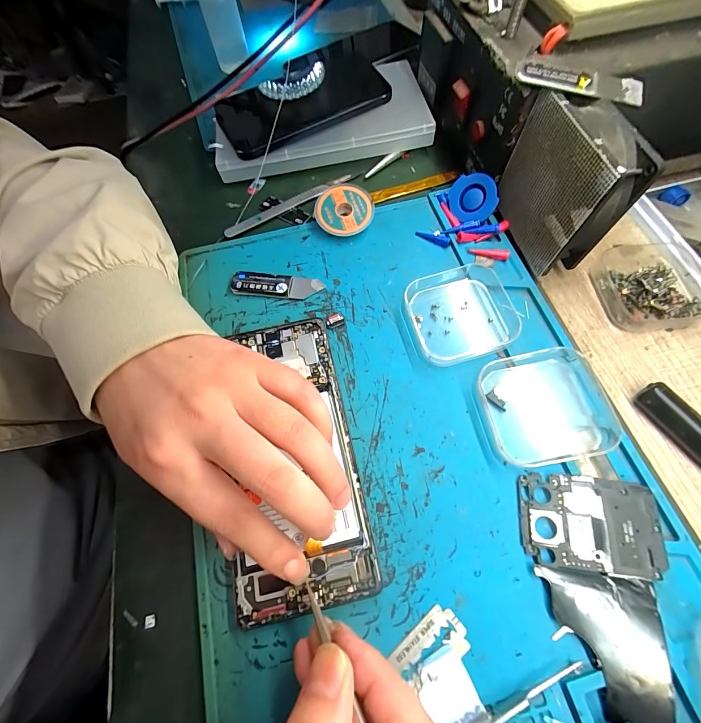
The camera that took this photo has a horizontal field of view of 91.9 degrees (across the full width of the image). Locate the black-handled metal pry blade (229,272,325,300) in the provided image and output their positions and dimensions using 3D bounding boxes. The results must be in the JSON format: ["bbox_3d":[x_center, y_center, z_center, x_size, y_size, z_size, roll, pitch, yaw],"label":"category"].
[{"bbox_3d":[-0.054,-0.056,0.249,0.066,0.006,0.018,5,66,5],"label":"black-handled metal pry blade"}]

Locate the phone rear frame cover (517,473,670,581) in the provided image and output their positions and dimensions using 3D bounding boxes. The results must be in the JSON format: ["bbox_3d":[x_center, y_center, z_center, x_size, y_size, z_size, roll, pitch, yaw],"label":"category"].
[{"bbox_3d":[0.124,0.084,0.177,0.065,0.007,0.045,5,66,6],"label":"phone rear frame cover"}]

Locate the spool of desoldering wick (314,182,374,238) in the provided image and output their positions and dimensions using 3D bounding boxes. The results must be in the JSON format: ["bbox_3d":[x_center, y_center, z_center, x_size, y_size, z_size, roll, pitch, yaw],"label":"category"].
[{"bbox_3d":[-0.005,-0.118,0.263,0.044,0.007,0.042,0,80,0],"label":"spool of desoldering wick"}]

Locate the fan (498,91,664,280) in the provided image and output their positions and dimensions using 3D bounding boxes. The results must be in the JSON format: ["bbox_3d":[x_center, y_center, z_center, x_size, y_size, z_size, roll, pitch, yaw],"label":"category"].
[{"bbox_3d":[0.130,-0.108,0.218,0.027,0.086,0.078,-19,66,-5],"label":"fan"}]

